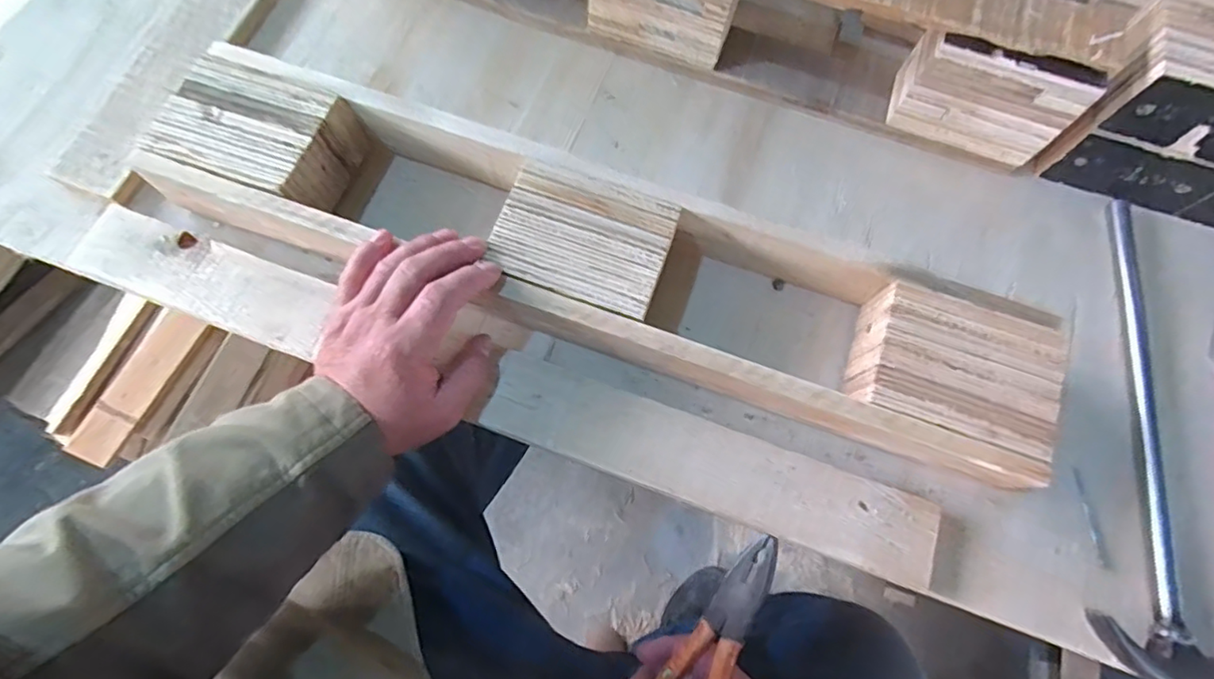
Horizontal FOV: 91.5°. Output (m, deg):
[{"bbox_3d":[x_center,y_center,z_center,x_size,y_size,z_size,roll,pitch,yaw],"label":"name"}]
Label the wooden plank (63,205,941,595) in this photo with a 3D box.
[{"bbox_3d":[-0.085,0.033,0.427,0.658,0.018,0.057,20,71,4],"label":"wooden plank"}]

